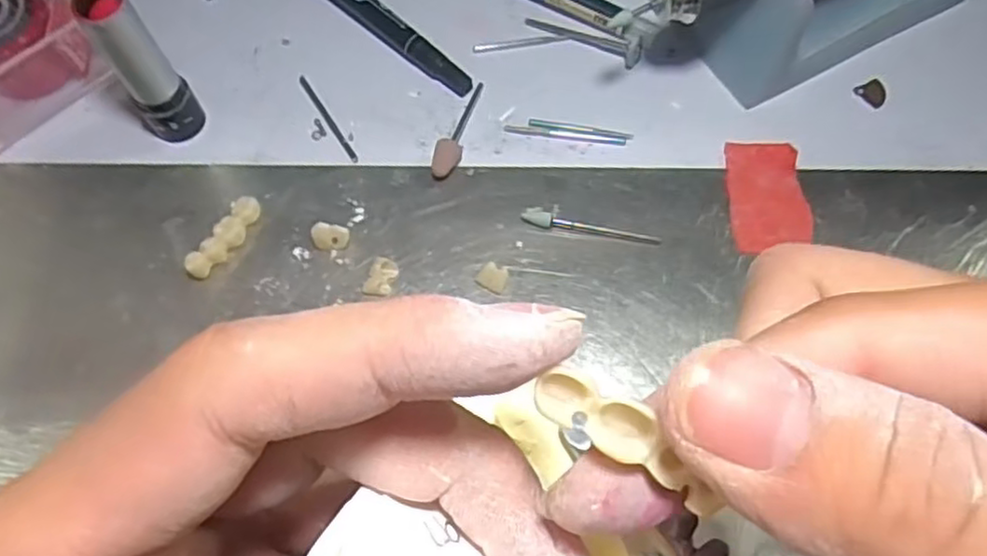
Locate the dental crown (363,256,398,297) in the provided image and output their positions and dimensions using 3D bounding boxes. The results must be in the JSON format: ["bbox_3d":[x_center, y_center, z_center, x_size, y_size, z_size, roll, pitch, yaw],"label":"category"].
[{"bbox_3d":[-0.037,0.000,0.229,0.008,0.006,0.013,15,68,8],"label":"dental crown"}]

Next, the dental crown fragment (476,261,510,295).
[{"bbox_3d":[0.000,0.000,0.228,0.009,0.006,0.008,22,69,10],"label":"dental crown fragment"}]

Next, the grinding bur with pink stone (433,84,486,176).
[{"bbox_3d":[-0.013,-0.055,0.253,0.008,0.007,0.044,12,67,6],"label":"grinding bur with pink stone"}]

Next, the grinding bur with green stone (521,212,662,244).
[{"bbox_3d":[0.033,-0.017,0.235,0.047,0.004,0.006,12,67,6],"label":"grinding bur with green stone"}]

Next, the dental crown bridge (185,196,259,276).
[{"bbox_3d":[-0.090,-0.013,0.235,0.008,0.010,0.032,26,69,12],"label":"dental crown bridge"}]

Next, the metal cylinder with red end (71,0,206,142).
[{"bbox_3d":[-0.117,-0.069,0.232,0.019,0.060,0.016,-40,71,-15],"label":"metal cylinder with red end"}]

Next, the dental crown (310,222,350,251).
[{"bbox_3d":[-0.055,-0.013,0.234,0.011,0.008,0.008,9,67,5],"label":"dental crown"}]

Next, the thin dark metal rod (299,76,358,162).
[{"bbox_3d":[-0.062,-0.060,0.258,0.004,0.004,0.044,-30,71,-11],"label":"thin dark metal rod"}]

